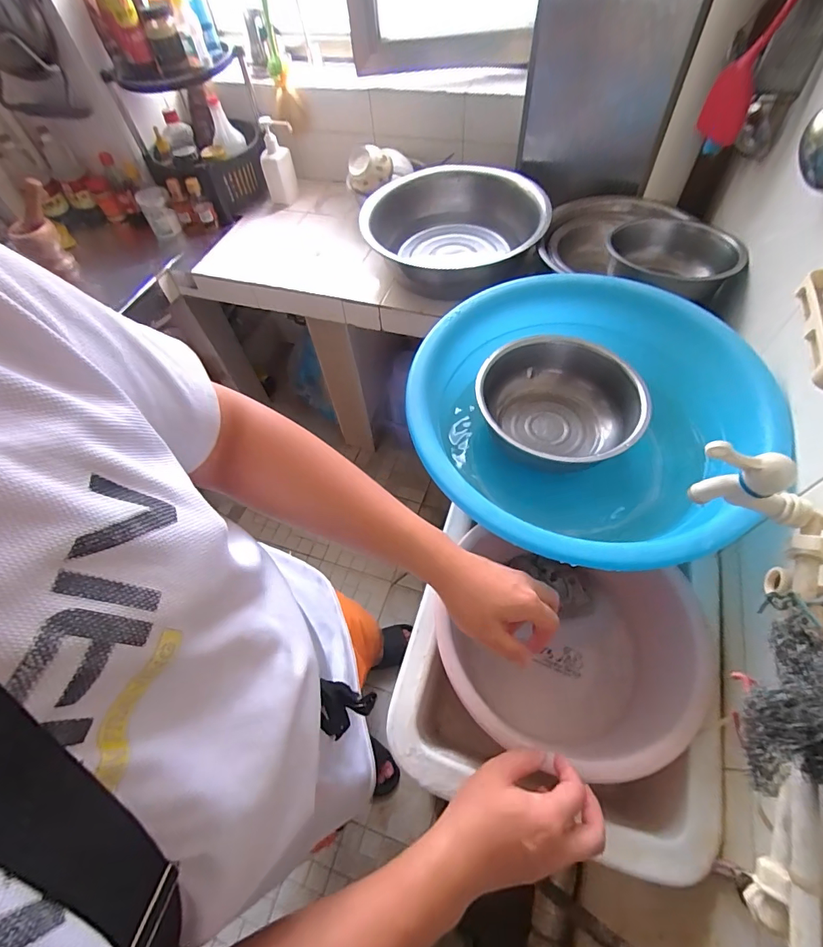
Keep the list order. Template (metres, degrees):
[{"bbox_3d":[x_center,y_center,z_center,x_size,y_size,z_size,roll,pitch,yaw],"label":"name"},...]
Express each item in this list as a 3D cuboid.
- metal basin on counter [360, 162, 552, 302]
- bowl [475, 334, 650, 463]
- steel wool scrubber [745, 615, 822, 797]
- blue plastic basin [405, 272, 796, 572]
[{"bbox_3d":[0.094,-0.571,1.050,0.398,0.160,0.392,0,57,1],"label":"metal basin on counter"},{"bbox_3d":[0.196,-0.085,0.606,0.208,0.098,0.190,0,57,1],"label":"bowl"},{"bbox_3d":[0.281,0.159,0.297,0.077,0.046,0.126,25,61,16],"label":"steel wool scrubber"},{"bbox_3d":[0.204,-0.062,0.581,0.409,0.168,0.406,0,57,1],"label":"blue plastic basin"}]

